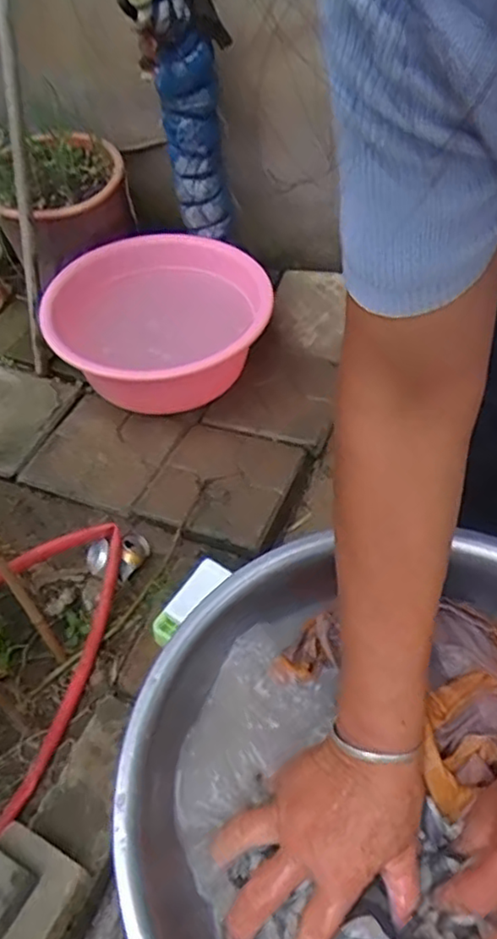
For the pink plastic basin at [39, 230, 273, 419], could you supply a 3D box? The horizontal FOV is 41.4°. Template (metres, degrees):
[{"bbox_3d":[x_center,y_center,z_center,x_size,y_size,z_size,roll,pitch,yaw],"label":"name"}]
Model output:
[{"bbox_3d":[-0.171,-0.309,1.362,0.451,0.153,0.410,-7,49,-2],"label":"pink plastic basin"}]

